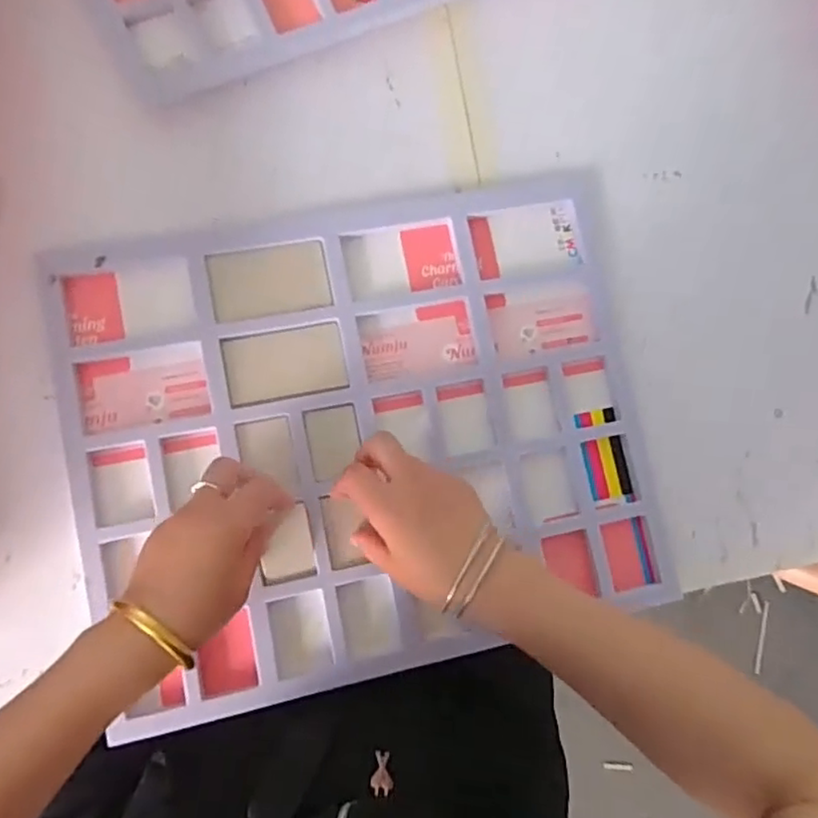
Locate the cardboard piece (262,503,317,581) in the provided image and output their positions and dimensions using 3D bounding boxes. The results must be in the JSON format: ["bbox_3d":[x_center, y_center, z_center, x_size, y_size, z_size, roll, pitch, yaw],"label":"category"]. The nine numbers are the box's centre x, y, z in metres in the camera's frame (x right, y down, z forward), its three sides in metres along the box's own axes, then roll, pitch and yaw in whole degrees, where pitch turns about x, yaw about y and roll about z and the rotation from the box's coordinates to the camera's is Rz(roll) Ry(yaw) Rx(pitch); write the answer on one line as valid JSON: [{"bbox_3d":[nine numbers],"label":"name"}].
[{"bbox_3d":[-0.088,0.097,0.467,0.036,0.004,0.048,-9,87,-8],"label":"cardboard piece"}]

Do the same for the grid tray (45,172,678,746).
[{"bbox_3d":[-0.024,0.014,0.489,0.424,0.031,0.347,-11,88,-8],"label":"grid tray"}]

